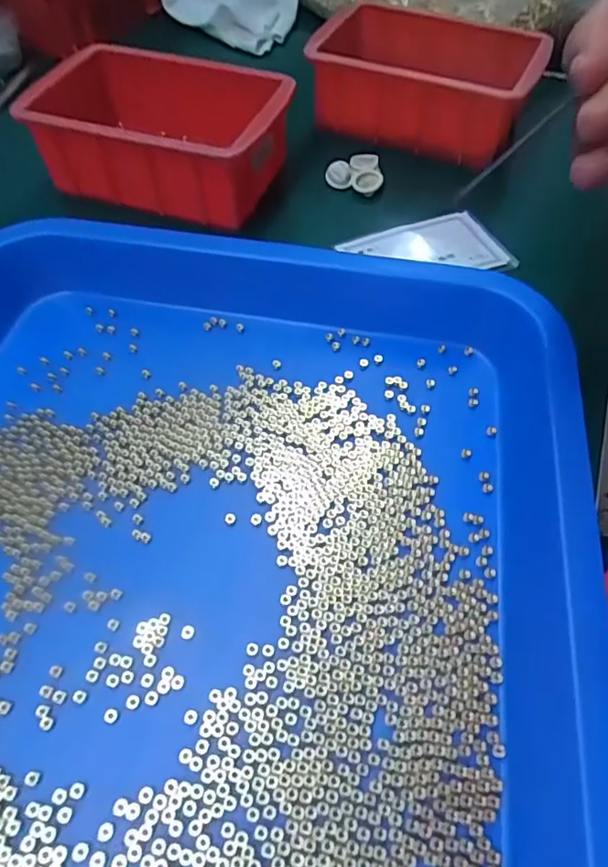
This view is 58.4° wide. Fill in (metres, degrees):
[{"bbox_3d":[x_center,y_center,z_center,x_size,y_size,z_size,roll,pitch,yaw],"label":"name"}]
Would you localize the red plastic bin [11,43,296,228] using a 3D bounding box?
[{"bbox_3d":[-0.092,-0.193,0.346,0.162,0.049,0.097,18,57,12],"label":"red plastic bin"}]

